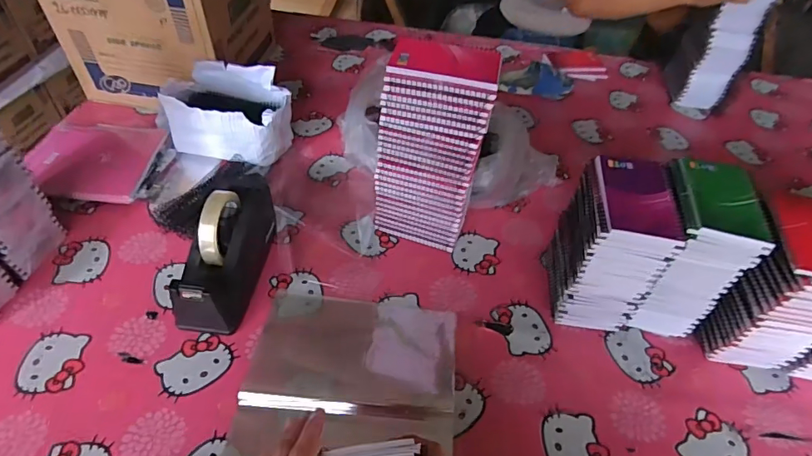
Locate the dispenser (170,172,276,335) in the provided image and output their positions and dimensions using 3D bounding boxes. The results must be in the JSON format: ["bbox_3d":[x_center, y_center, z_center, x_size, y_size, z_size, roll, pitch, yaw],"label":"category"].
[{"bbox_3d":[-0.240,0.027,0.638,0.068,0.123,0.213,10,48,3],"label":"dispenser"}]

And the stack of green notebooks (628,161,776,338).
[{"bbox_3d":[0.360,0.034,0.624,0.114,0.208,0.147,15,48,8],"label":"stack of green notebooks"}]

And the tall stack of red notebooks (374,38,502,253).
[{"bbox_3d":[0.036,-0.104,0.675,0.140,0.289,0.094,13,48,6],"label":"tall stack of red notebooks"}]

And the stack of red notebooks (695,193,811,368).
[{"bbox_3d":[0.462,0.075,0.611,0.116,0.205,0.137,9,48,2],"label":"stack of red notebooks"}]

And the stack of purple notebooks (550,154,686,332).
[{"bbox_3d":[0.264,0.029,0.620,0.100,0.208,0.133,8,48,2],"label":"stack of purple notebooks"}]

